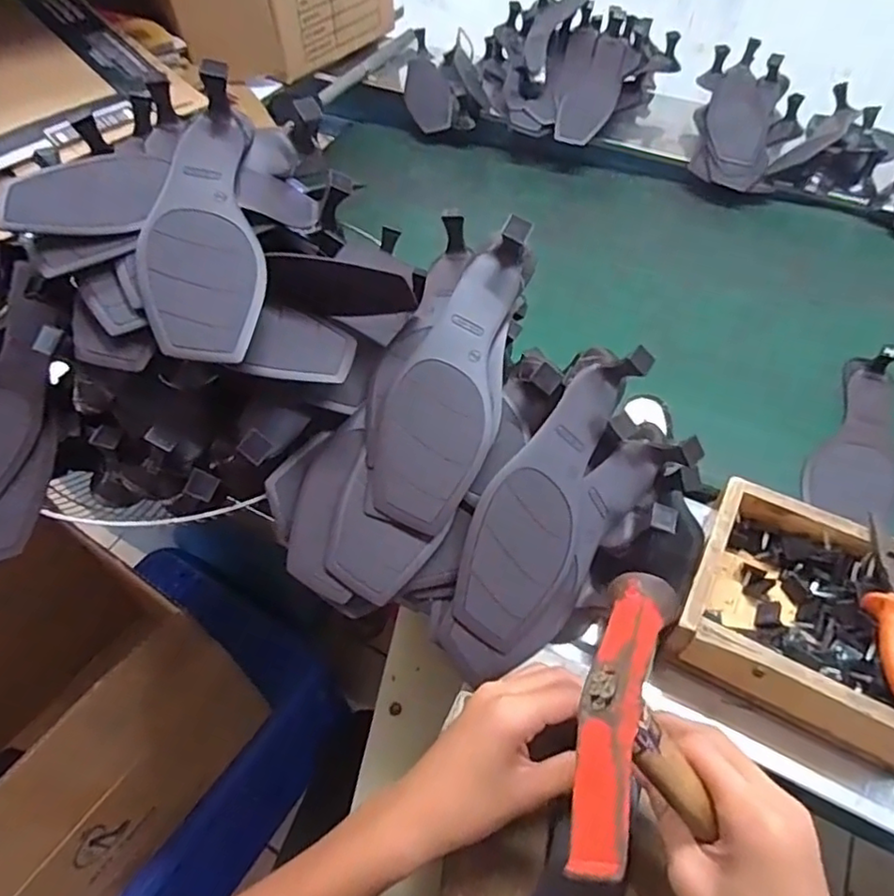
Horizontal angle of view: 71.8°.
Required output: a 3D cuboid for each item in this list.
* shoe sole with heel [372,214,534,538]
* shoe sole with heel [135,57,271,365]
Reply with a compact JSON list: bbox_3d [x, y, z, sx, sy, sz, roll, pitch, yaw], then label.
[{"bbox_3d":[0.004,-0.058,0.463,0.082,0.046,0.241,16,76,13],"label":"shoe sole with heel"},{"bbox_3d":[-0.176,-0.173,0.447,0.084,0.046,0.246,-5,67,-3],"label":"shoe sole with heel"}]

